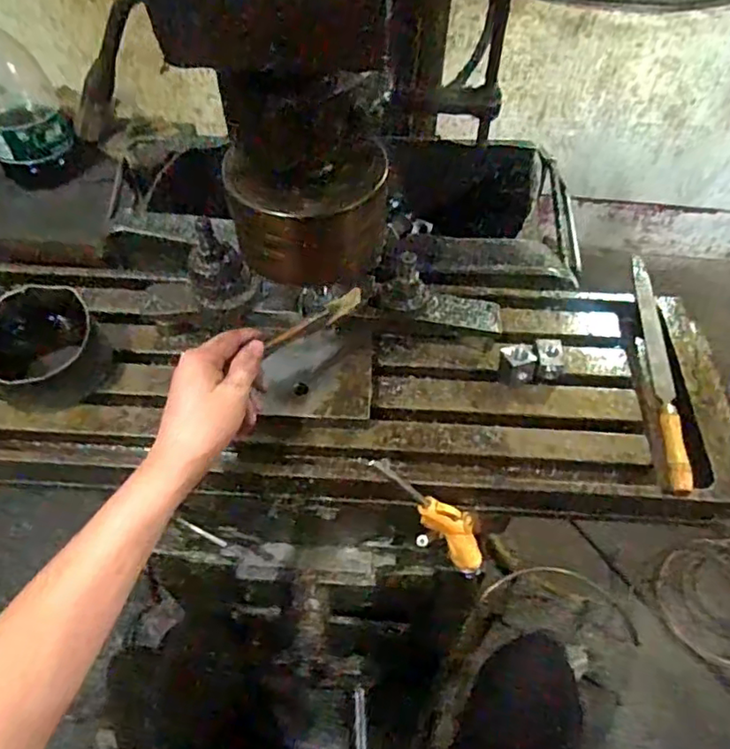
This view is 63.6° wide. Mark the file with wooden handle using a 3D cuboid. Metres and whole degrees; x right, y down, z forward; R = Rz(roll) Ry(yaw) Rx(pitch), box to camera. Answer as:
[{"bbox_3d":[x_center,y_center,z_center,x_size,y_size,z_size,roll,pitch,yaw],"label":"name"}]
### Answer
[{"bbox_3d":[0.287,-0.014,0.571,0.023,0.019,0.279,7,54,3],"label":"file with wooden handle"}]

